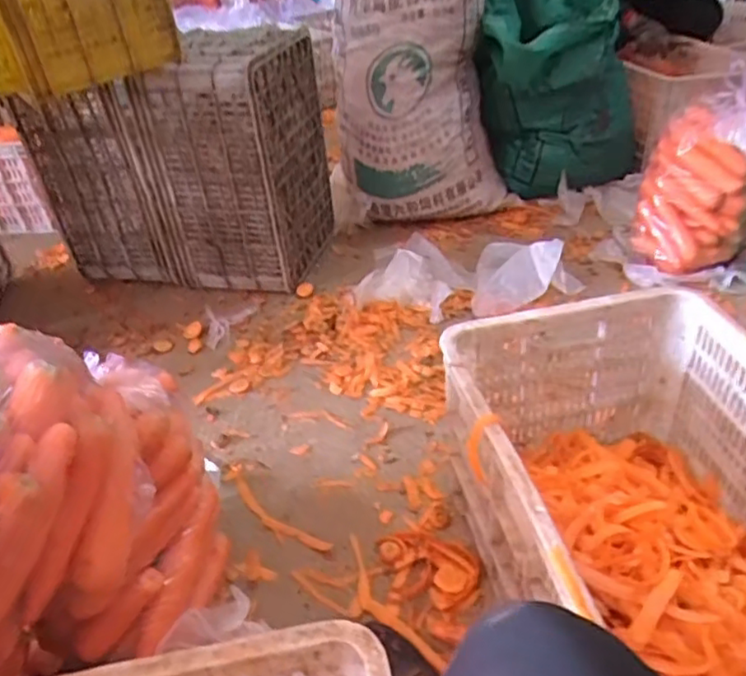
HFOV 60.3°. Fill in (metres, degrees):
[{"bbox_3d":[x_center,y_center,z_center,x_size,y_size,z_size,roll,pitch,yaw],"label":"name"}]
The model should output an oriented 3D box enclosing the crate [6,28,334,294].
[{"bbox_3d":[-0.428,-0.407,1.489,0.572,0.496,0.313,5,37,14],"label":"crate"}]

